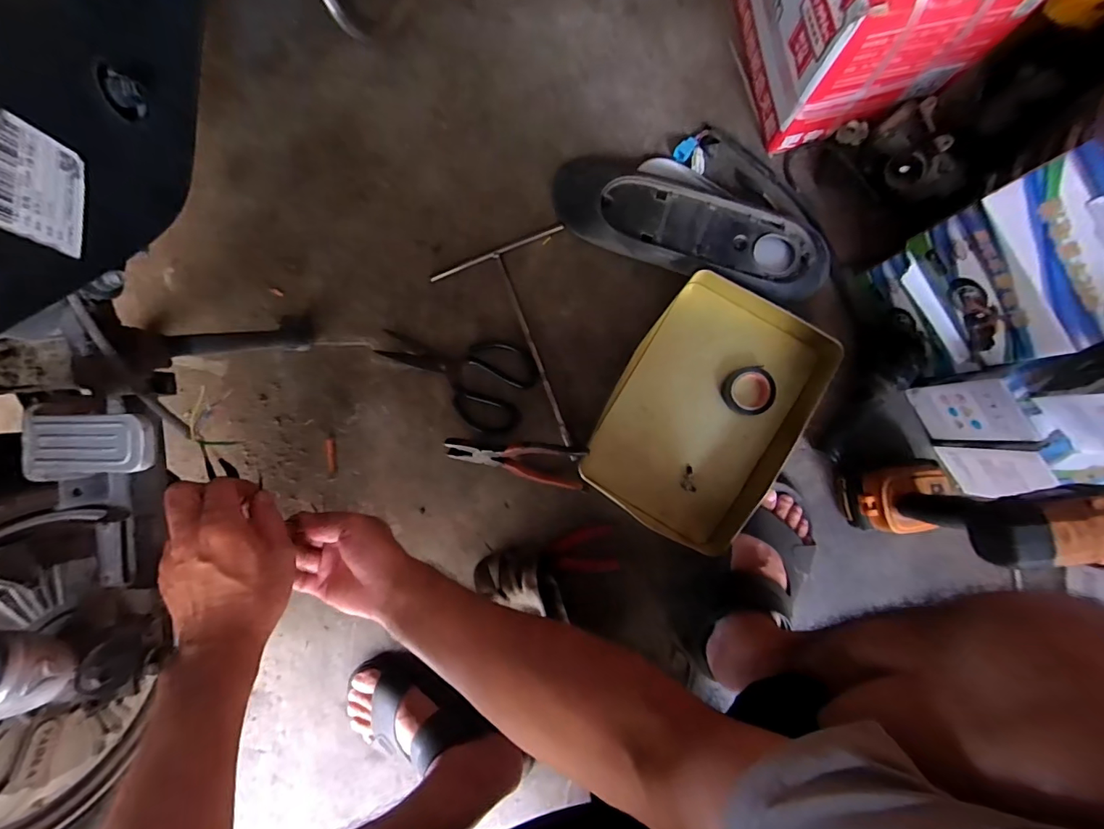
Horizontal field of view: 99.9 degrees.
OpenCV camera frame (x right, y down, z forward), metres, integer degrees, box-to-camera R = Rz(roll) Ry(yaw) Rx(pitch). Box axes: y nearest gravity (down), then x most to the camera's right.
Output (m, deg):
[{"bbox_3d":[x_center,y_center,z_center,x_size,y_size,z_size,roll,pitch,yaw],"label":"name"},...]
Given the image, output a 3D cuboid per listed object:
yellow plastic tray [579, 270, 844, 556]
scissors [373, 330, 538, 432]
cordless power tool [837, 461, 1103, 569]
[{"bbox_3d":[0.198,-0.004,0.592,0.225,0.043,0.322,33,89,4],"label":"yellow plastic tray"},{"bbox_3d":[-0.132,-0.052,0.629,0.209,0.007,0.116,16,88,4],"label":"scissors"},{"bbox_3d":[0.425,0.097,0.465,0.144,0.223,0.075,3,87,3],"label":"cordless power tool"}]

